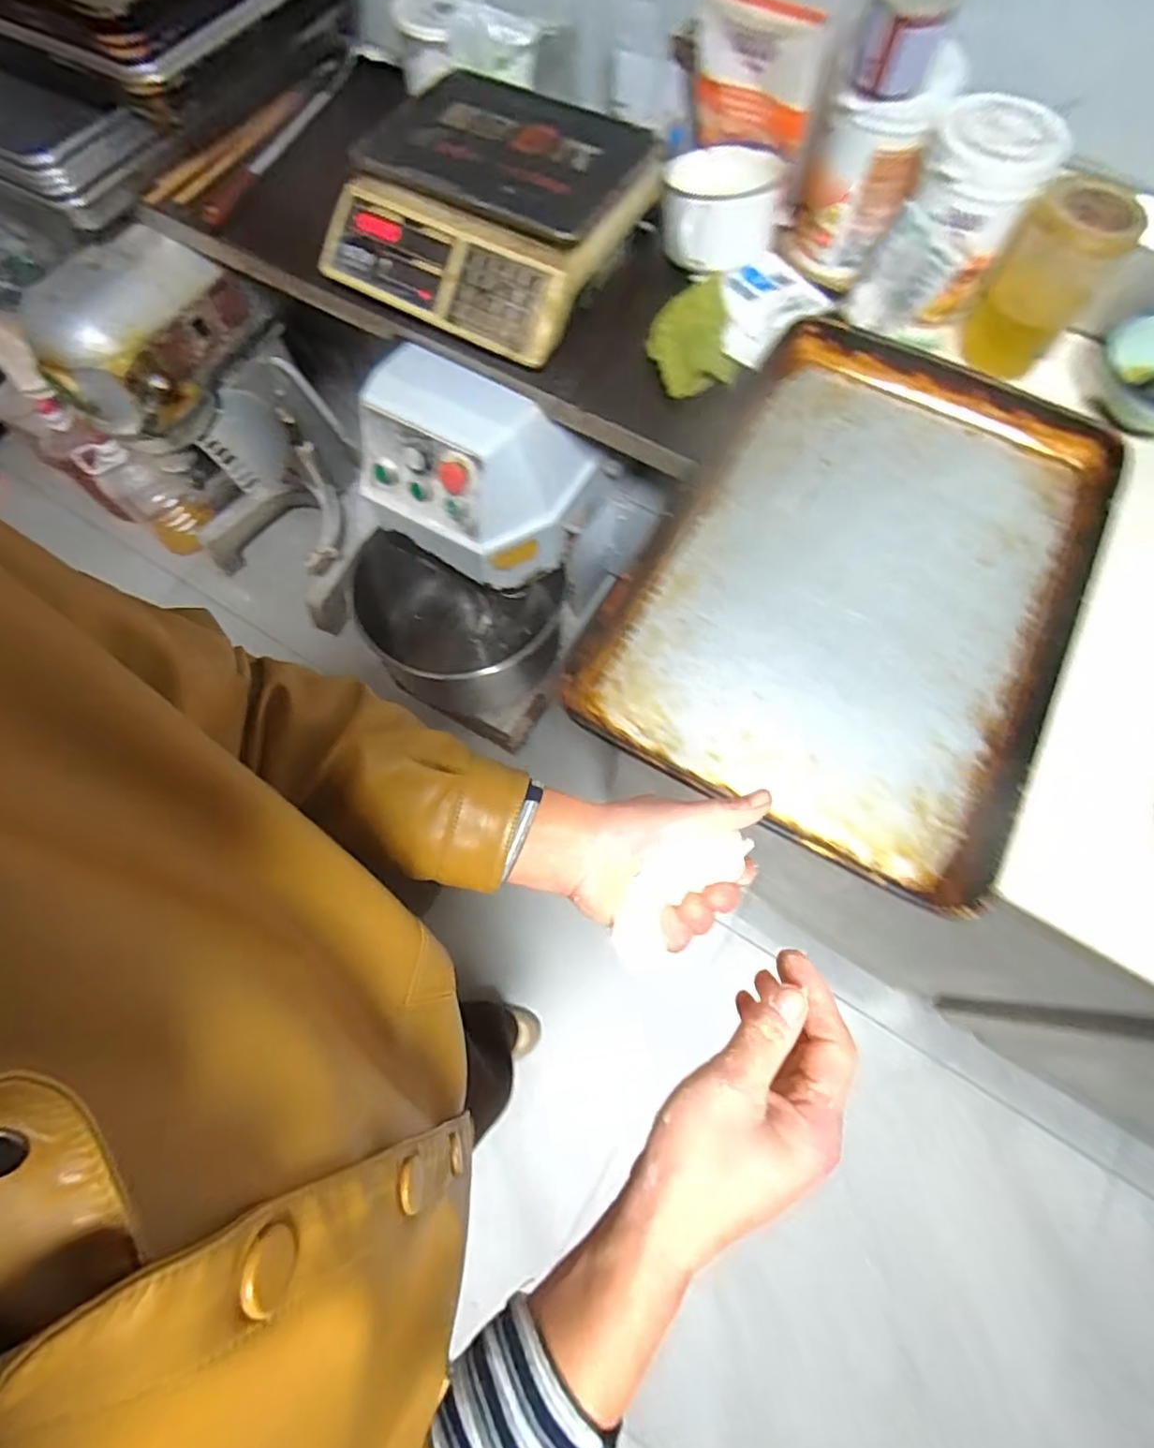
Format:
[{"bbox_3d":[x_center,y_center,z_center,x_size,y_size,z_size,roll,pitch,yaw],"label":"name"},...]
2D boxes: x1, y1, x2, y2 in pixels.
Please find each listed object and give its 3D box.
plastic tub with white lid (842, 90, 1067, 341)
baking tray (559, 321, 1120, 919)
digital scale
[{"bbox_3d":[0.415,-0.554,0.700,0.128,0.166,0.143,35,73,12],"label":"plastic tub with white lid"},{"bbox_3d":[0.300,-0.160,0.658,0.420,0.043,0.623,28,72,10],"label":"baking tray"},{"bbox_3d":[-0.106,-0.652,0.785,0.362,0.096,0.321,29,72,10],"label":"digital scale"}]

